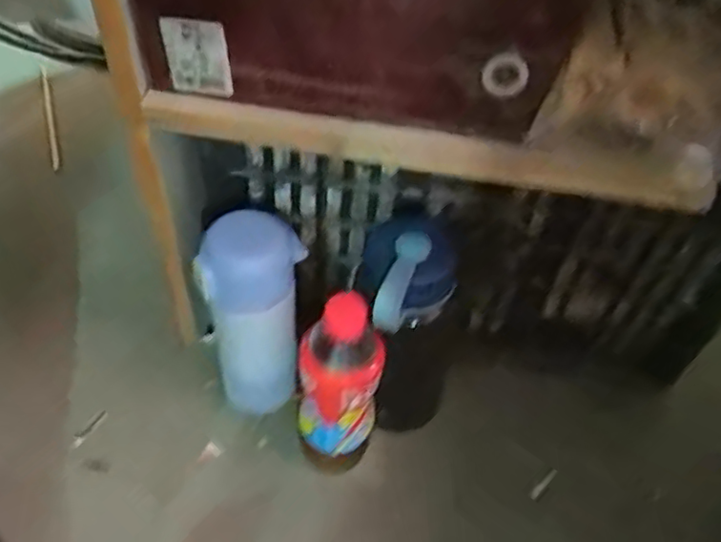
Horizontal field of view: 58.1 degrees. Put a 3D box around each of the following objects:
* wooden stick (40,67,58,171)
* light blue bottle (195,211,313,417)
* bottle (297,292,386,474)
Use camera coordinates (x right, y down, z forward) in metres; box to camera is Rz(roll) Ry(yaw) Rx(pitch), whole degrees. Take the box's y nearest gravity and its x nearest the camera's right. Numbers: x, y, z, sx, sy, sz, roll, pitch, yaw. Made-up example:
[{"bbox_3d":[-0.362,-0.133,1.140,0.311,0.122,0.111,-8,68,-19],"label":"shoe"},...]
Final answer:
[{"bbox_3d":[-0.423,-0.211,0.882,0.008,0.009,0.218,-14,53,-16],"label":"wooden stick"},{"bbox_3d":[-0.091,0.047,0.565,0.082,0.214,0.065,-4,51,-9],"label":"light blue bottle"},{"bbox_3d":[-0.015,0.093,0.505,0.065,0.170,0.054,1,50,-5],"label":"bottle"}]

